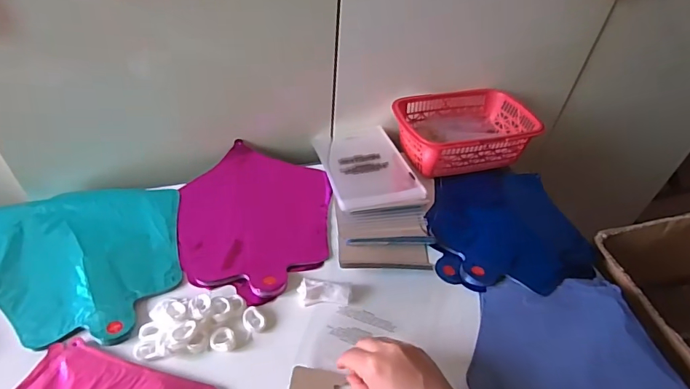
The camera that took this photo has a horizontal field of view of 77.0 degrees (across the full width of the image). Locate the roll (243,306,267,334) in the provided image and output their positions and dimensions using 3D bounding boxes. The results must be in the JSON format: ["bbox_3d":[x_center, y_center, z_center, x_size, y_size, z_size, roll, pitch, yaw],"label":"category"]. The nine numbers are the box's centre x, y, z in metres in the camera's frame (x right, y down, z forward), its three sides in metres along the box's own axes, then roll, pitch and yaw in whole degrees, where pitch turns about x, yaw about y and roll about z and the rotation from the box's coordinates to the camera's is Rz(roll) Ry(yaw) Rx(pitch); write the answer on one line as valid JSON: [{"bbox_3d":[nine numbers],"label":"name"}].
[{"bbox_3d":[-0.099,0.137,0.474,0.024,0.009,0.028,-6,46,-11],"label":"roll"}]

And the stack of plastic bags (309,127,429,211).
[{"bbox_3d":[0.030,-0.049,0.664,0.123,0.019,0.191,-9,47,-15],"label":"stack of plastic bags"}]

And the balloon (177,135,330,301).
[{"bbox_3d":[-0.116,0.023,0.580,0.199,0.016,0.251,-7,46,-12],"label":"balloon"}]

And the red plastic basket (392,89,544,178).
[{"bbox_3d":[0.186,-0.106,0.700,0.220,0.065,0.149,-13,48,-18],"label":"red plastic basket"}]

